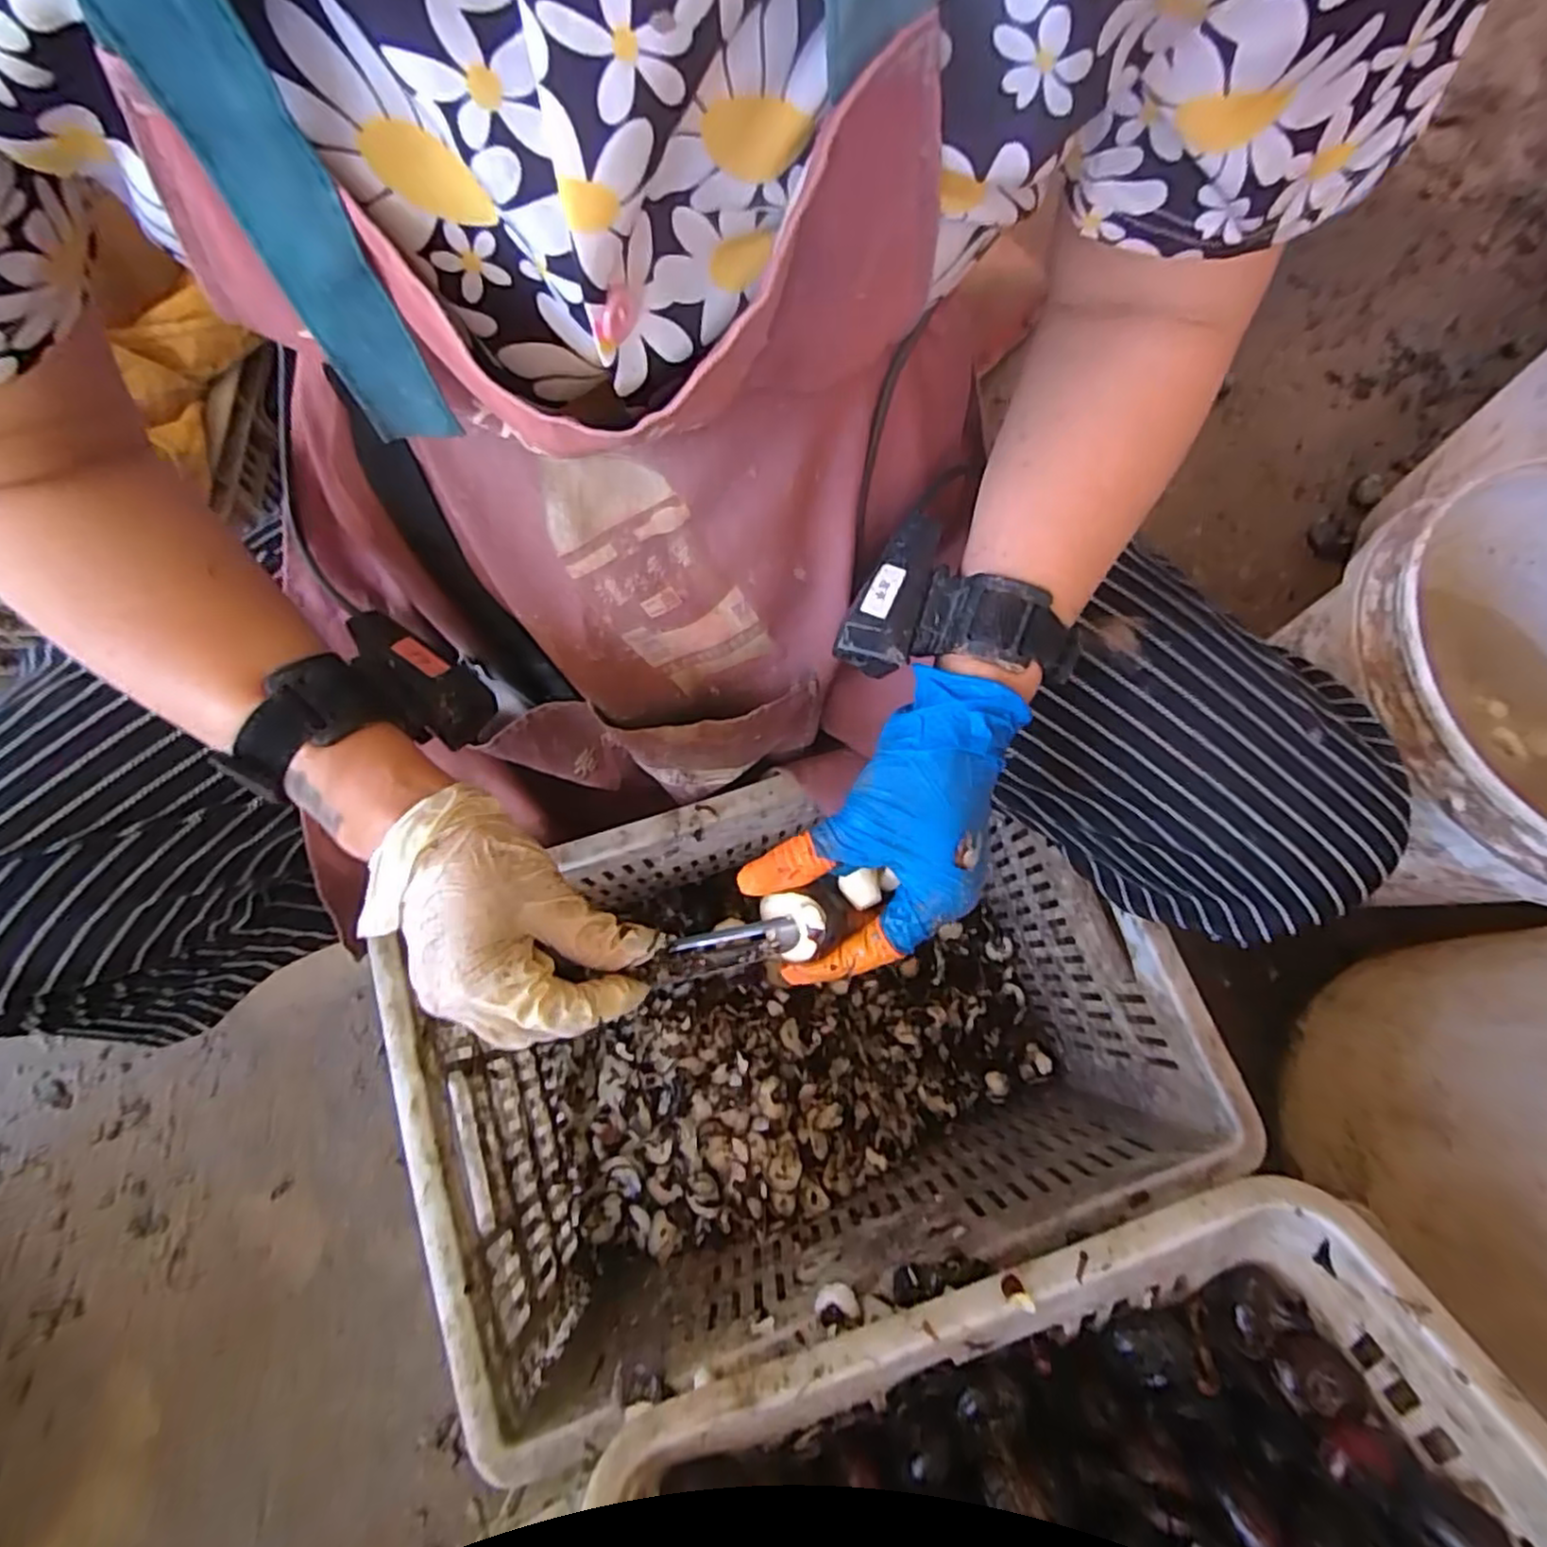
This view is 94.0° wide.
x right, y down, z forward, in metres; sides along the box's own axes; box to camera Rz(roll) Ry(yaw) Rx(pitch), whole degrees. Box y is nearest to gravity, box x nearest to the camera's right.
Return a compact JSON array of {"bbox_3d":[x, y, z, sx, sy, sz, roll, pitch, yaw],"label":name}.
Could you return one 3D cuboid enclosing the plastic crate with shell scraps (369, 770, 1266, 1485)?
[{"bbox_3d":[0.012,0.181,0.534,0.443,0.238,0.288,-18,76,-7],"label":"plastic crate with shell scraps"}]

